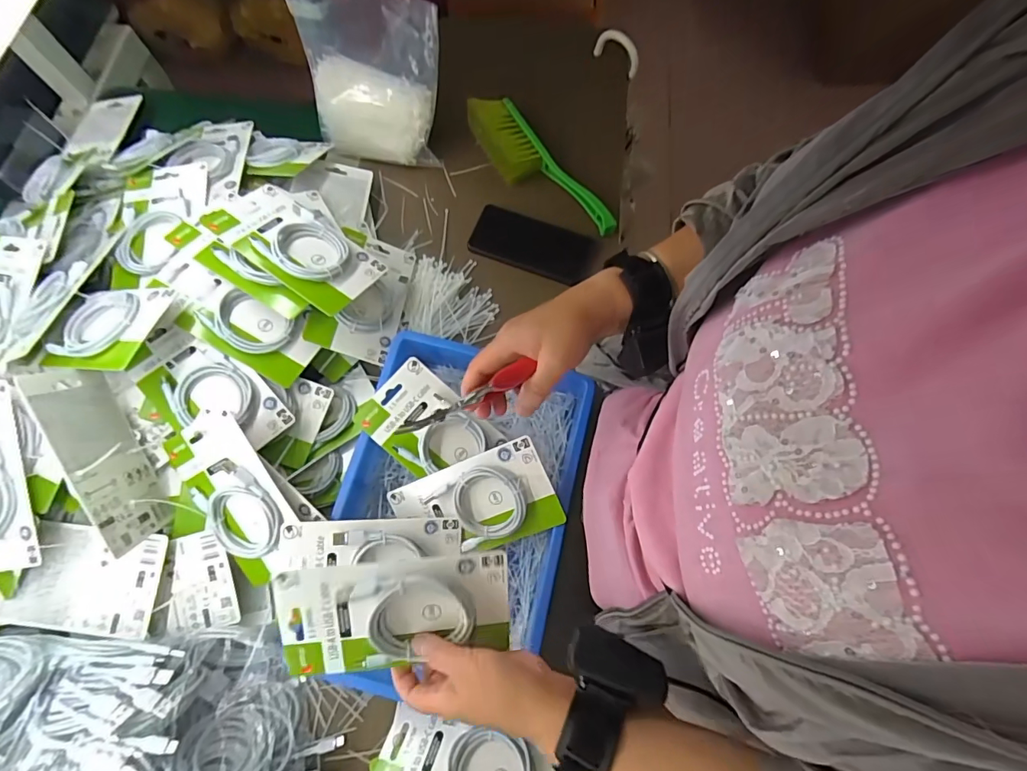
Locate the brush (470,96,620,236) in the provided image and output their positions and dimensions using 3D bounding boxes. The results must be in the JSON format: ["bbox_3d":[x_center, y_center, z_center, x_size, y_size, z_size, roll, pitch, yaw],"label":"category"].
[{"bbox_3d":[0.034,-0.316,0.680,0.085,0.050,0.277,-34,75,-11],"label":"brush"}]

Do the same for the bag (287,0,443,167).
[{"bbox_3d":[-0.189,-0.408,0.638,0.175,0.192,0.069,4,39,-2],"label":"bag"}]

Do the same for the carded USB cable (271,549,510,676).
[{"bbox_3d":[-0.093,0.182,0.369,0.178,0.018,0.091,-6,104,-5],"label":"carded USB cable"}]

